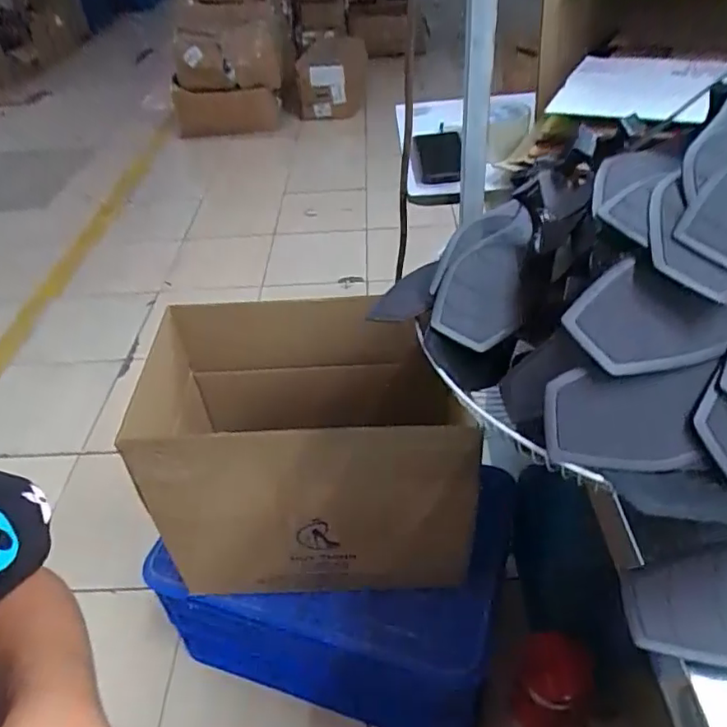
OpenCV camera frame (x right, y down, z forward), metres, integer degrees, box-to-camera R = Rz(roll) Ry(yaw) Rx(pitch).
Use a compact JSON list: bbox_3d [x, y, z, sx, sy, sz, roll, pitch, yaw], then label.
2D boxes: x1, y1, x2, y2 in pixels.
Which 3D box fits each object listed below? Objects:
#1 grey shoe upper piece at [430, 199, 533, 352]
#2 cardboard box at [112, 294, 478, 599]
[{"bbox_3d":[0.107,-0.078,0.503,0.078,0.023,0.150,26,64,3],"label":"grey shoe upper piece"},{"bbox_3d":[-0.069,0.134,0.892,0.435,0.346,0.284,-1,41,4],"label":"cardboard box"}]

